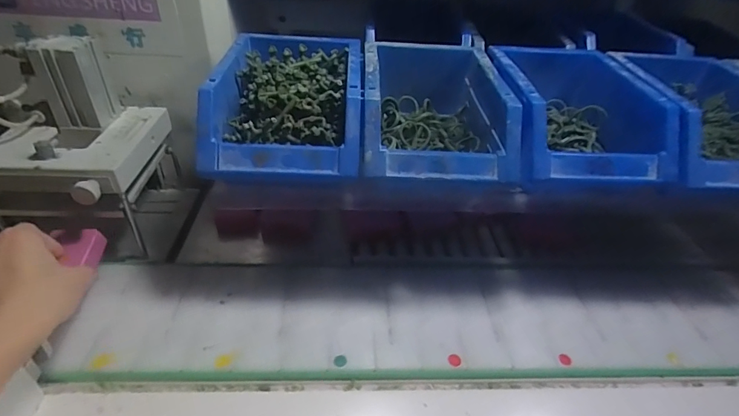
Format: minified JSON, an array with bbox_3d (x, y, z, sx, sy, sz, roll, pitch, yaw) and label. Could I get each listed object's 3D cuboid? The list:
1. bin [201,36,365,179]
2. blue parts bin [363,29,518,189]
[{"bbox_3d":[-0.070,-0.092,0.377,0.125,0.073,0.180,1,37,-3],"label":"bin"},{"bbox_3d":[0.056,-0.090,0.379,0.124,0.063,0.173,2,37,-2],"label":"blue parts bin"}]

